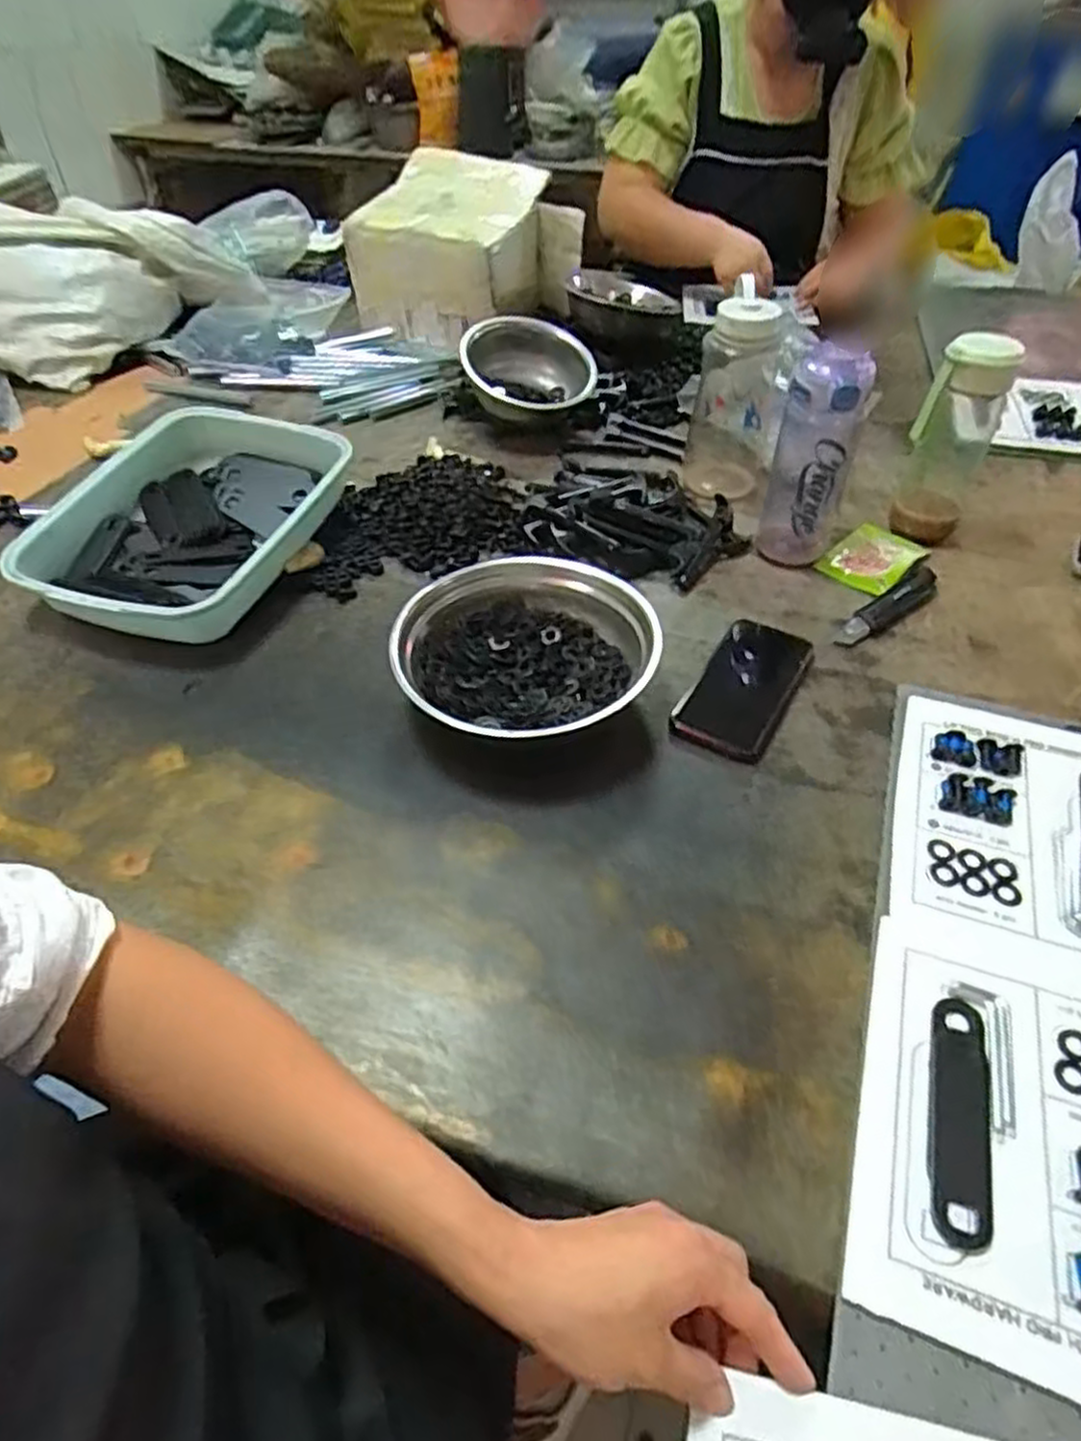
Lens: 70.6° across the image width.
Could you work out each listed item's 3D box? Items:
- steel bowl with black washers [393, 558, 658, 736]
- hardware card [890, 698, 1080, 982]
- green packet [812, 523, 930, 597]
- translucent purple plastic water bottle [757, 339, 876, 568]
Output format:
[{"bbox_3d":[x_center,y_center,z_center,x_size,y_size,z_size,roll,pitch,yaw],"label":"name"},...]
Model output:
[{"bbox_3d":[-0.011,-0.054,0.657,0.208,0.069,0.220,0,45,0],"label":"steel bowl with black washers"},{"bbox_3d":[0.360,0.081,0.558,0.182,0.018,0.221,16,47,14],"label":"hardware card"},{"bbox_3d":[0.354,-0.174,0.813,0.078,0.012,0.101,34,54,29],"label":"green packet"},{"bbox_3d":[0.271,-0.262,0.762,0.074,0.204,0.080,16,47,14],"label":"translucent purple plastic water bottle"}]

